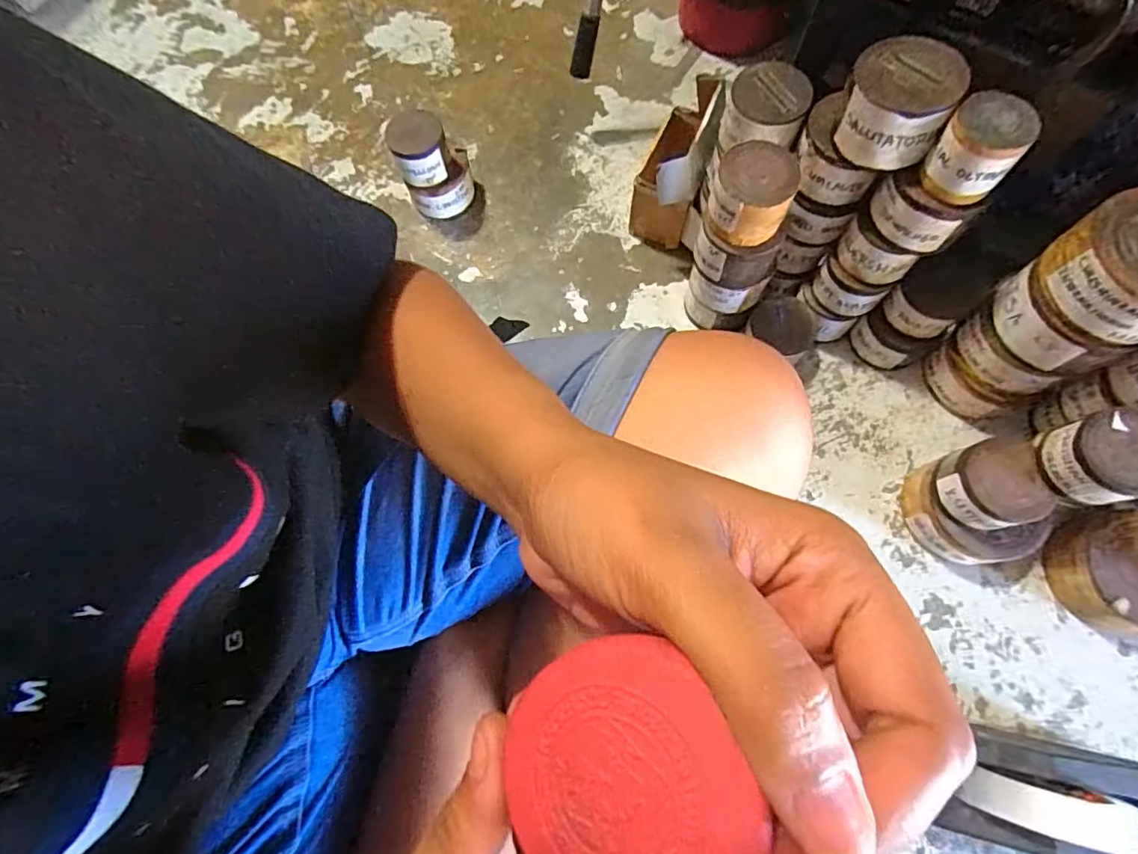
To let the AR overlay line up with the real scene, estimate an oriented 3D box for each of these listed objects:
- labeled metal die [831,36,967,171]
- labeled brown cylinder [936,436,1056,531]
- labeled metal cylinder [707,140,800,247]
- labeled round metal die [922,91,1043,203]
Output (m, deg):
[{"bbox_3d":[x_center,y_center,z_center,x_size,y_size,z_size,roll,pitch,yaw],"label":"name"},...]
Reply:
[{"bbox_3d":[0.239,-0.239,0.414,0.069,0.055,0.074,0,72,1],"label":"labeled metal die"},{"bbox_3d":[0.349,0.048,0.468,0.064,0.047,0.071,-9,72,-1],"label":"labeled brown cylinder"},{"bbox_3d":[0.145,-0.188,0.451,0.061,0.047,0.064,0,72,1],"label":"labeled metal cylinder"},{"bbox_3d":[0.286,-0.195,0.395,0.052,0.053,0.050,0,72,1],"label":"labeled round metal die"}]

